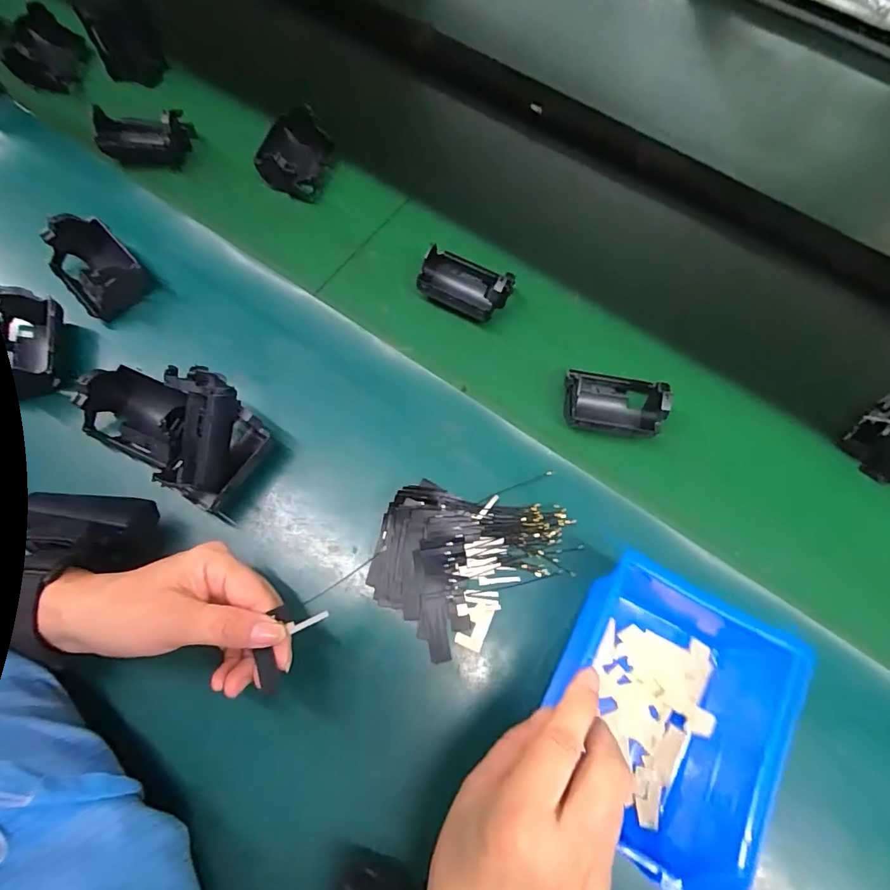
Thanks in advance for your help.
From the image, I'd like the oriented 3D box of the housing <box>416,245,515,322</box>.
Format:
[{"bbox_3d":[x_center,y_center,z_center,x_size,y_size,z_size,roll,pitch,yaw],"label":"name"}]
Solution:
[{"bbox_3d":[0.016,-0.135,0.419,0.076,0.027,0.052,21,70,6],"label":"housing"}]

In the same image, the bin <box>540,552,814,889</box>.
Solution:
[{"bbox_3d":[0.120,0.150,0.281,0.109,0.076,0.146,26,71,7],"label":"bin"}]

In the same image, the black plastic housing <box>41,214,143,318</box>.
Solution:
[{"bbox_3d":[-0.274,-0.139,0.388,0.053,0.038,0.071,-40,76,-15],"label":"black plastic housing"}]

